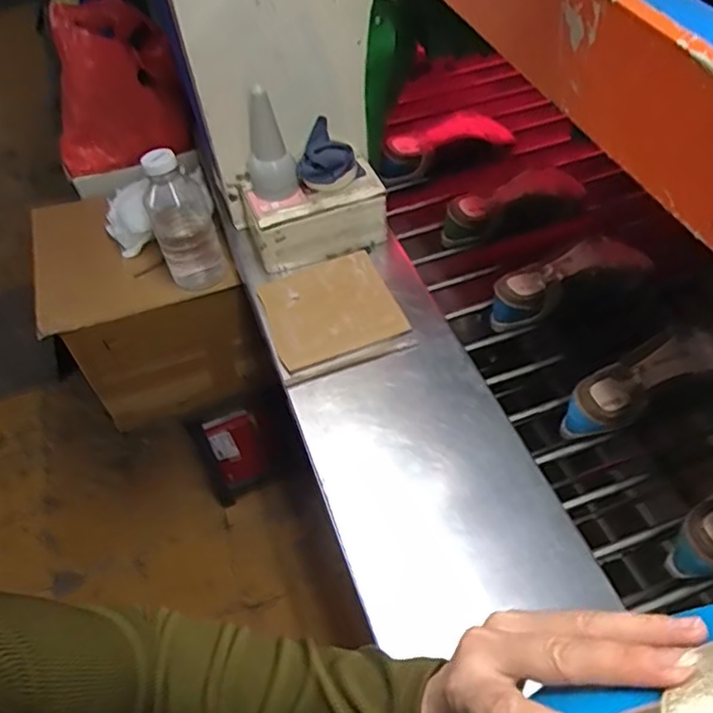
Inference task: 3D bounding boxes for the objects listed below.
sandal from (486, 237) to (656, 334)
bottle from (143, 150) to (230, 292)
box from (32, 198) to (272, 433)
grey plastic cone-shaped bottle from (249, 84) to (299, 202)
[{"bbox_3d":[0.306,-0.104,0.935,0.254,0.076,0.084,-20,52,-13],"label":"sandal"},{"bbox_3d":[-0.279,-0.226,1.037,0.100,0.231,0.114,-19,52,-12],"label":"bottle"},{"bbox_3d":[-0.392,-0.102,1.254,0.329,0.297,0.340,-18,52,-12],"label":"box"},{"bbox_3d":[-0.123,-0.294,0.908,0.067,0.156,0.061,-11,50,-6],"label":"grey plastic cone-shaped bottle"}]

